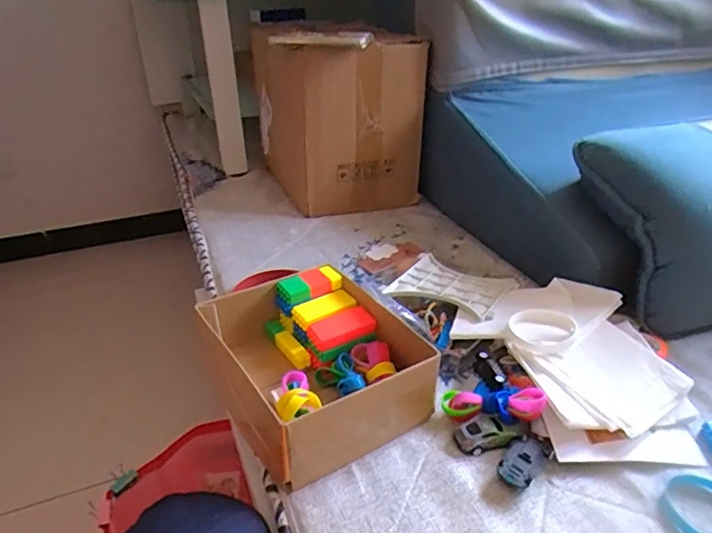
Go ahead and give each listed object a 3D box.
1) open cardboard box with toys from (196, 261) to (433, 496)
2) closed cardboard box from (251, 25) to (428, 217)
[{"bbox_3d":[-0.046,0.098,0.579,0.169,0.084,0.220,-17,34,-26],"label":"open cardboard box with toys"},{"bbox_3d":[-0.038,-0.285,1.036,0.251,0.288,0.275,-9,31,-14],"label":"closed cardboard box"}]

